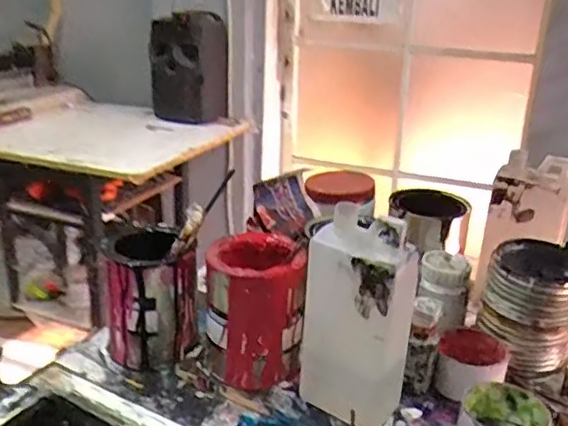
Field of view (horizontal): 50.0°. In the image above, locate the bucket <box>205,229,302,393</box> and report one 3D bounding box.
[{"bbox_3d":[-0.033,0.110,0.690,0.101,0.141,0.097,3,22,2],"label":"bucket"}]

